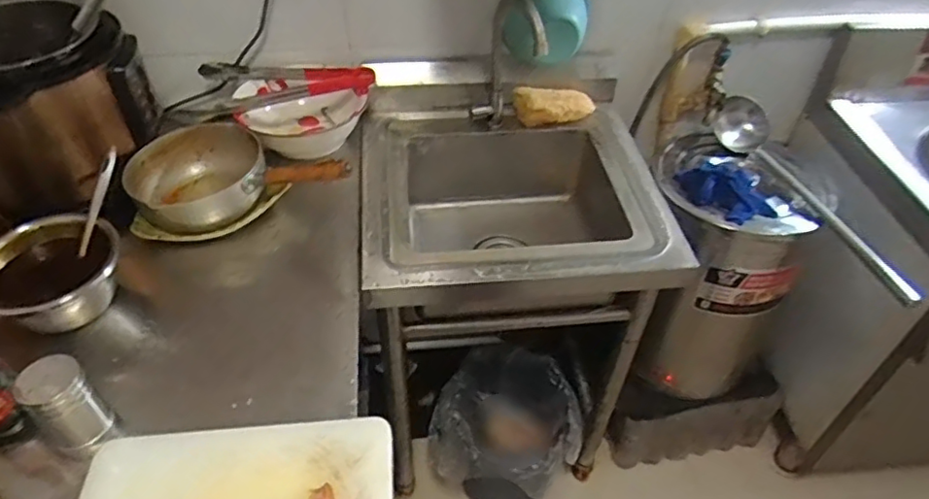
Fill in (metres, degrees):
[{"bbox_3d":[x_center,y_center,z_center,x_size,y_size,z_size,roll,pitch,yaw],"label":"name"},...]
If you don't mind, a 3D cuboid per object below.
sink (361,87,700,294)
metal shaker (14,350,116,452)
[{"bbox_3d":[0.076,-0.048,1.086,0.481,0.226,0.433,-3,45,-4],"label":"sink"},{"bbox_3d":[-0.433,0.165,0.670,0.057,0.104,0.062,33,53,28],"label":"metal shaker"}]

